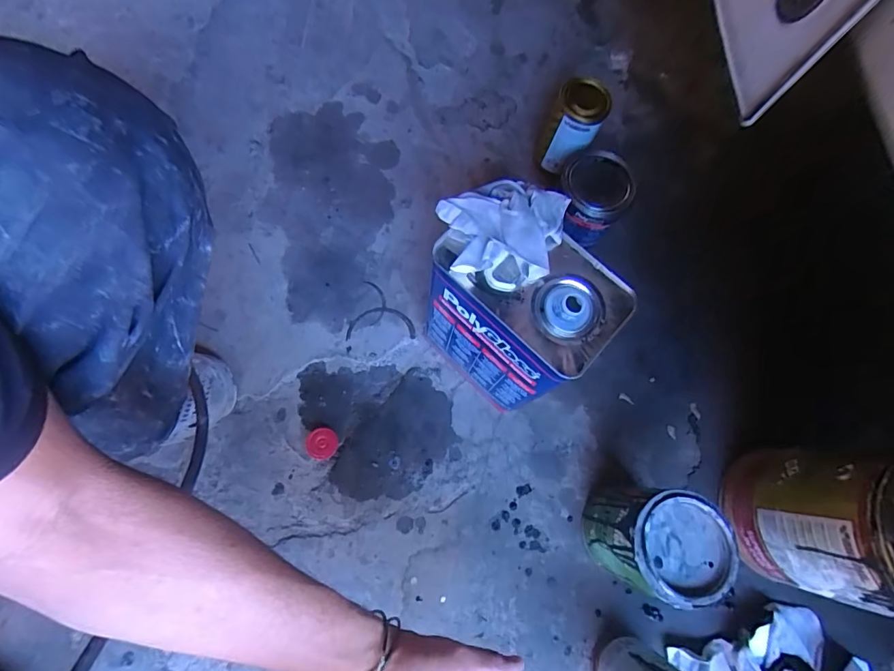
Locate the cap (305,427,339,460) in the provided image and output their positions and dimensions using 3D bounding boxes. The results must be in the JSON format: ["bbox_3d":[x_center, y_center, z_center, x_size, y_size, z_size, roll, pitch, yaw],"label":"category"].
[{"bbox_3d":[-0.158,0.137,0.558,0.040,0.014,0.038,2,71,-6],"label":"cap"}]

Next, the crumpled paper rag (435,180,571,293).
[{"bbox_3d":[0.044,-0.091,0.378,0.106,0.050,0.091,20,70,0],"label":"crumpled paper rag"}]

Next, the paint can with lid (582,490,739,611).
[{"bbox_3d":[0.227,0.229,0.497,0.104,0.137,0.103,-2,73,-6],"label":"paint can with lid"}]

